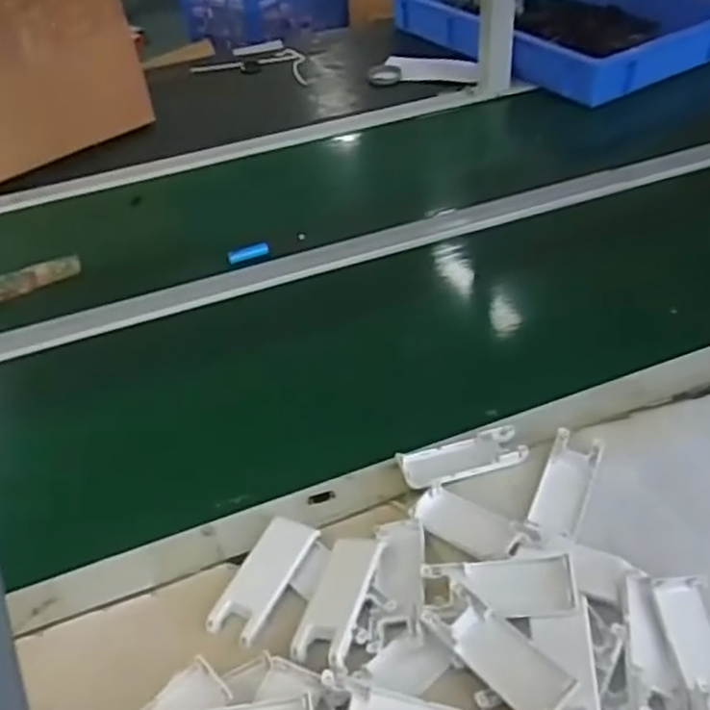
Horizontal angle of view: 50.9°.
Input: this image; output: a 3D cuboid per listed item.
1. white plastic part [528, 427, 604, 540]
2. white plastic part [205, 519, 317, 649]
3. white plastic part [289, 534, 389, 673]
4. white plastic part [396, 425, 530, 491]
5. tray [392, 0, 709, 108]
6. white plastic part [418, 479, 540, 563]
[{"bbox_3d":[0.168,0.104,0.595,0.037,0.012,0.109,14,44,21],"label":"white plastic part"},{"bbox_3d":[-0.068,0.167,0.562,0.041,0.013,0.099,18,45,24],"label":"white plastic part"},{"bbox_3d":[-0.011,0.173,0.538,0.039,0.013,0.106,9,42,15],"label":"white plastic part"},{"bbox_3d":[0.091,0.086,0.631,0.103,0.011,0.042,-12,41,-8],"label":"white plastic part"},{"bbox_3d":[0.359,-0.605,1.346,0.382,0.080,0.531,-23,44,-21],"label":"tray"},{"bbox_3d":[0.086,0.128,0.566,0.093,0.020,0.044,27,49,31],"label":"white plastic part"}]

